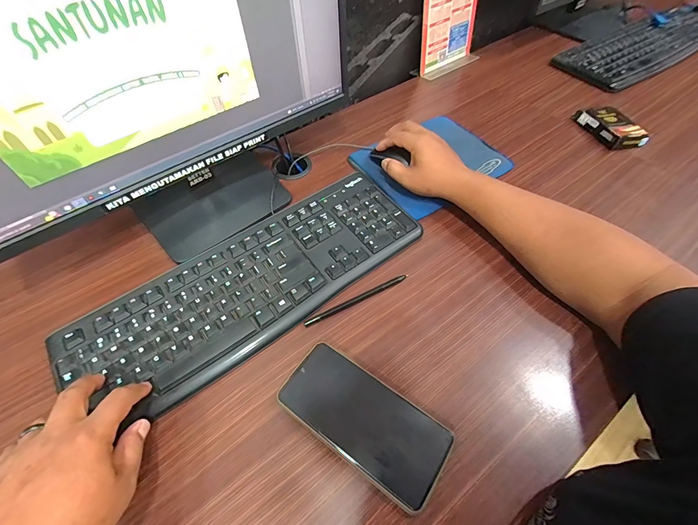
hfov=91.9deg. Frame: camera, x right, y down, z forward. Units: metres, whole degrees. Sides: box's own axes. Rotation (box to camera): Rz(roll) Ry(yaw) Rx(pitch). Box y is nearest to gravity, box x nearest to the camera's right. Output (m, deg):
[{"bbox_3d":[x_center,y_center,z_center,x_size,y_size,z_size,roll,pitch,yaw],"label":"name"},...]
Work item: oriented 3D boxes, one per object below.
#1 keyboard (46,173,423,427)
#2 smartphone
[{"bbox_3d":[-0.110,0.023,0.411,0.420,0.019,0.148,-31,59,-18],"label":"keyboard"},{"bbox_3d":[0.014,0.151,0.329,0.162,0.015,0.077,29,60,21],"label":"smartphone"}]

